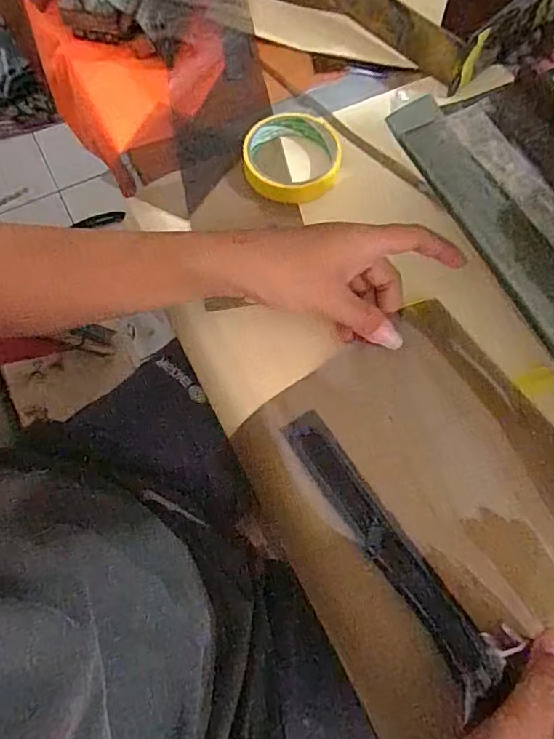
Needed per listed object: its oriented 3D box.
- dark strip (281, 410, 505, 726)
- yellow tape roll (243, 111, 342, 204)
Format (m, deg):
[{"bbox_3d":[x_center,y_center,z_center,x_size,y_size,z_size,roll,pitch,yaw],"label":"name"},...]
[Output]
[{"bbox_3d":[0.072,0.117,0.343,0.035,0.007,0.207,-40,65,13],"label":"dark strip"},{"bbox_3d":[0.013,-0.194,0.460,0.086,0.022,0.087,0,69,-1],"label":"yellow tape roll"}]

